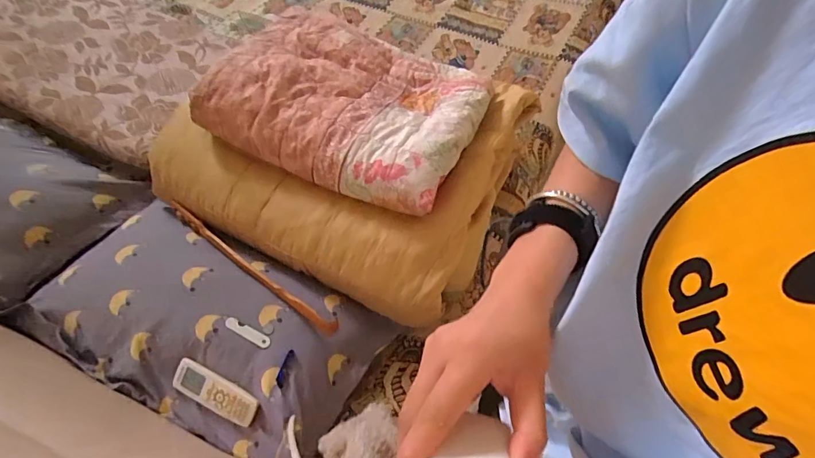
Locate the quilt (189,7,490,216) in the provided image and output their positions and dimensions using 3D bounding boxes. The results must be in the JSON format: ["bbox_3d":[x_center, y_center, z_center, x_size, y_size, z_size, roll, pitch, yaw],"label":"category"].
[{"bbox_3d":[-0.108,-0.270,0.887,0.493,0.104,0.398,19,58,11],"label":"quilt"}]

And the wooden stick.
[{"bbox_3d":[-0.314,0.067,0.846,0.446,0.032,0.027,32,61,18],"label":"wooden stick"}]

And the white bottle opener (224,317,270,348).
[{"bbox_3d":[-0.280,0.181,0.766,0.090,0.005,0.020,24,59,14],"label":"white bottle opener"}]

